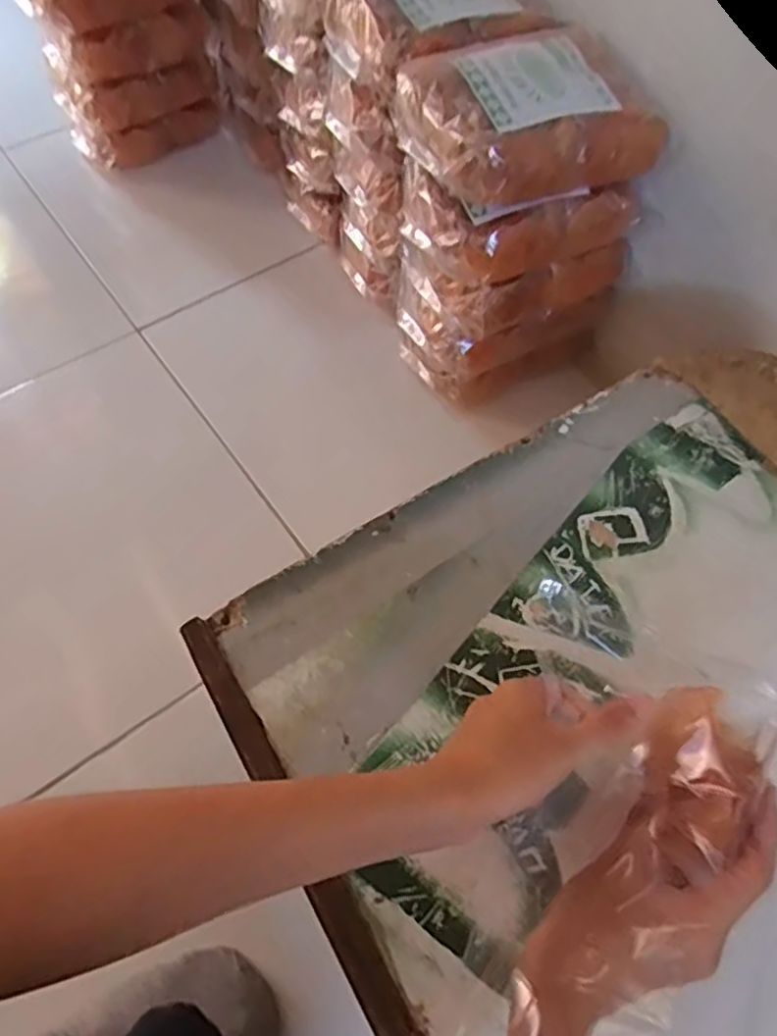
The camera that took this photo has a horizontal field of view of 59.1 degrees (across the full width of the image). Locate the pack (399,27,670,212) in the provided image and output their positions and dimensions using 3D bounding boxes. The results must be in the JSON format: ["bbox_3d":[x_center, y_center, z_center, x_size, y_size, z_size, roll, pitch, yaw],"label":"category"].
[{"bbox_3d":[0.105,-0.310,0.527,0.179,0.059,0.134,-18,63,-11],"label":"pack"}]

